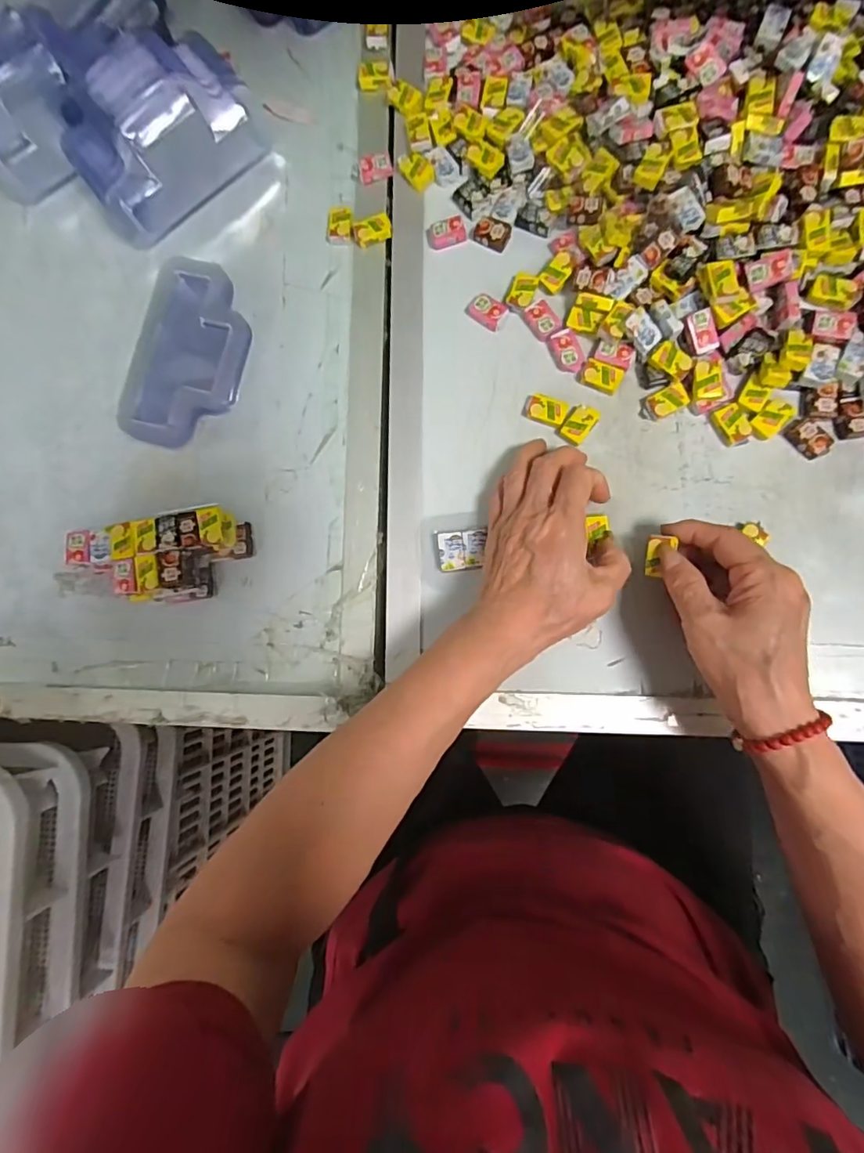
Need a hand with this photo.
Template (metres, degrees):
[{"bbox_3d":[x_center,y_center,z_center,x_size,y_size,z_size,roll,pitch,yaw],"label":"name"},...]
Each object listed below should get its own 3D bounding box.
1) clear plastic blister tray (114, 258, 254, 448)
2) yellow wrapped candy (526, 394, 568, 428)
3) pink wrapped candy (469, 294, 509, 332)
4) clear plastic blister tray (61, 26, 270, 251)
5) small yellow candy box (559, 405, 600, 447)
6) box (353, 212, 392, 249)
[{"bbox_3d":[-0.183,-0.165,0.400,0.078,0.028,0.134,13,85,8],"label":"clear plastic blister tray"},{"bbox_3d":[0.081,-0.117,0.373,0.027,0.009,0.018,23,86,9],"label":"yellow wrapped candy"},{"bbox_3d":[0.041,-0.192,0.382,0.027,0.006,0.018,39,89,10],"label":"pink wrapped candy"},{"bbox_3d":[-0.204,-0.334,0.398,0.139,0.081,0.077,-34,80,2],"label":"clear plastic blister tray"},{"bbox_3d":[0.103,-0.106,0.368,0.018,0.009,0.026,39,89,10],"label":"small yellow candy box"},{"bbox_3d":[-0.046,-0.266,0.403,0.029,0.005,0.020,-16,81,5],"label":"box"}]

